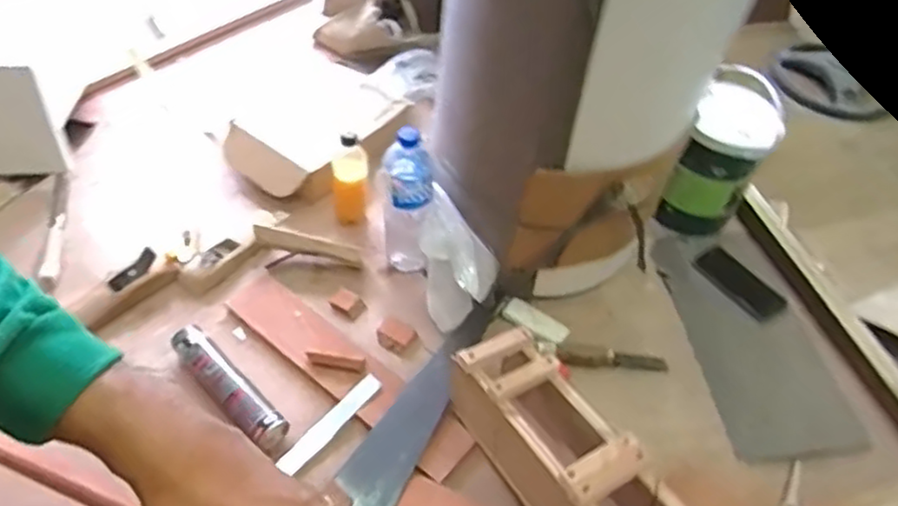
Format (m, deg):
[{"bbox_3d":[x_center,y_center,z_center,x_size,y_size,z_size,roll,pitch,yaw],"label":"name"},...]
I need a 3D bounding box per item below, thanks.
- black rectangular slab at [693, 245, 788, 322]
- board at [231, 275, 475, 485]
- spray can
[{"bbox_3d":[0.505,0.053,1.183,0.068,0.018,0.155,-27,58,-26],"label":"black rectangular slab"},{"bbox_3d":[-0.152,0.162,0.993,0.436,0.010,0.093,35,54,21],"label":"board"},{"bbox_3d":[-0.308,0.180,0.940,0.221,0.046,0.051,39,56,24],"label":"spray can"}]

